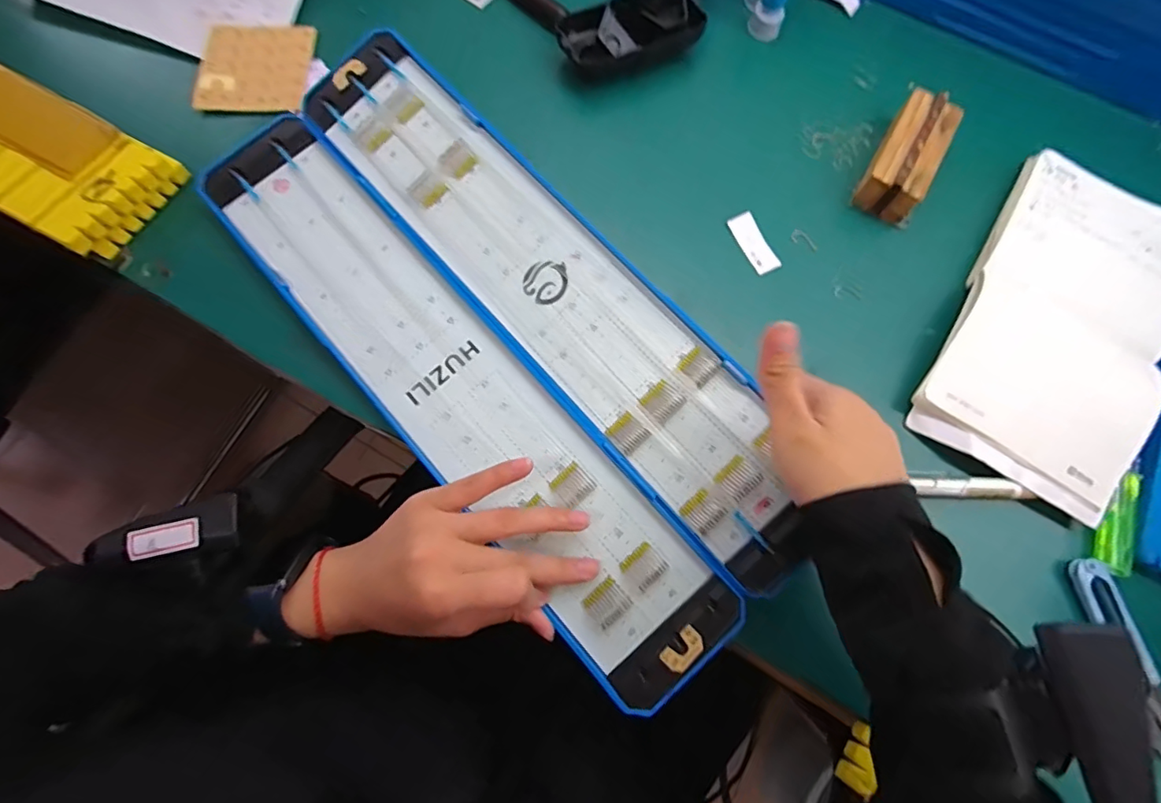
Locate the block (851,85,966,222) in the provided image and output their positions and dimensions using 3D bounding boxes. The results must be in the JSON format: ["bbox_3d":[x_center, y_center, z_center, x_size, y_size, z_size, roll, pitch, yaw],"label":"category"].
[{"bbox_3d":[0.240,-0.180,0.390,0.042,0.032,0.093,31,75,7],"label":"block"}]

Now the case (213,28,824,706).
[{"bbox_3d":[-0.054,-0.047,0.336,0.175,0.024,0.436,-40,77,-9],"label":"case"}]

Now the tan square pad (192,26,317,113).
[{"bbox_3d":[-0.244,-0.251,0.400,0.078,0.007,0.080,-1,74,-2],"label":"tan square pad"}]

